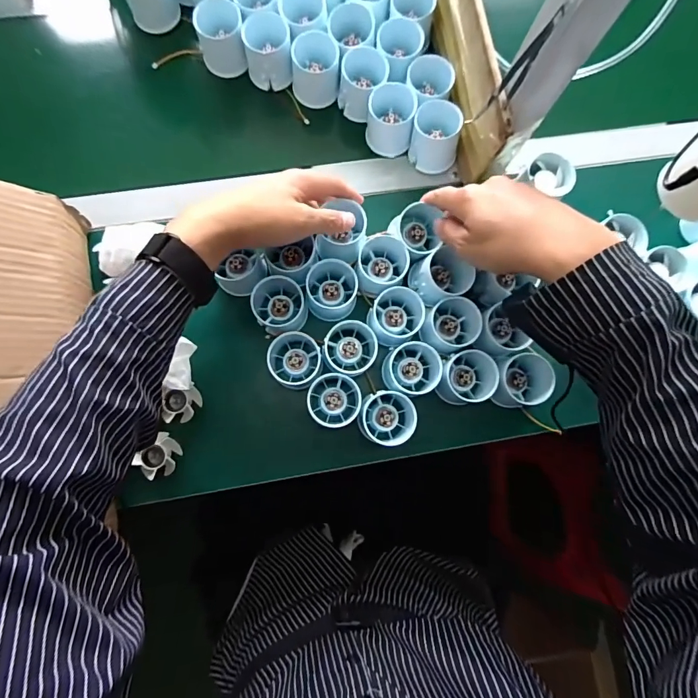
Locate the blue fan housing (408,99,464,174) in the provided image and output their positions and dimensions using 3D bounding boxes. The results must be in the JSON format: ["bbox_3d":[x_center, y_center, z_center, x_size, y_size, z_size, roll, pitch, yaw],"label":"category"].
[{"bbox_3d":[0.096,-0.235,0.460,0.053,0.048,0.052,9,82,-2],"label":"blue fan housing"}]

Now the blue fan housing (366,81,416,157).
[{"bbox_3d":[0.046,-0.259,0.468,0.052,0.046,0.059,4,82,-3],"label":"blue fan housing"}]

